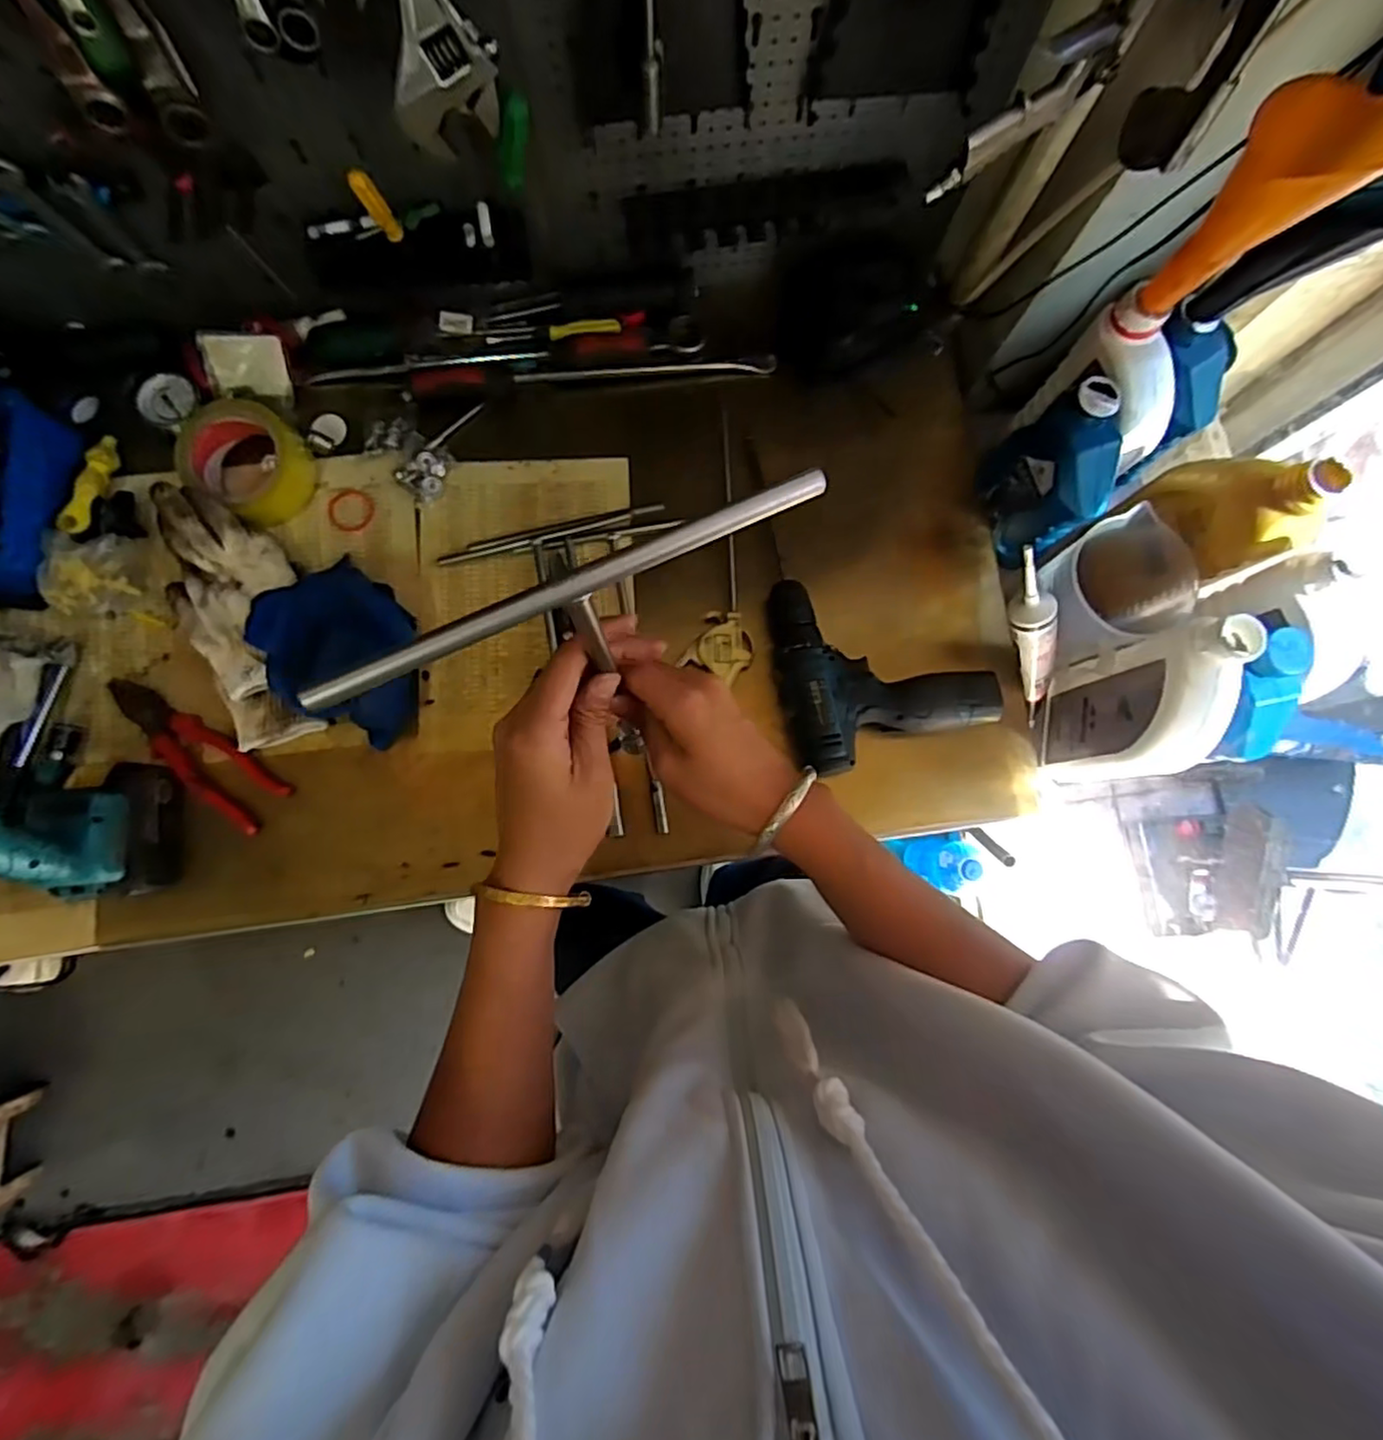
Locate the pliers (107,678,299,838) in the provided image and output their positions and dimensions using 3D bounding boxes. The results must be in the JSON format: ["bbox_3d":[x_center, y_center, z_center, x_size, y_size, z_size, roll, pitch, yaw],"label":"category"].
[{"bbox_3d":[-0.466,0.031,0.627,0.191,0.015,0.054,35,82,3],"label":"pliers"}]

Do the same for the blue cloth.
[{"bbox_3d":[-0.315,-0.065,0.611,0.115,0.064,0.165,-39,85,-7],"label":"blue cloth"}]

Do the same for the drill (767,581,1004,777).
[{"bbox_3d":[0.172,-0.053,0.637,0.182,0.056,0.186,-9,82,-4],"label":"drill"}]

